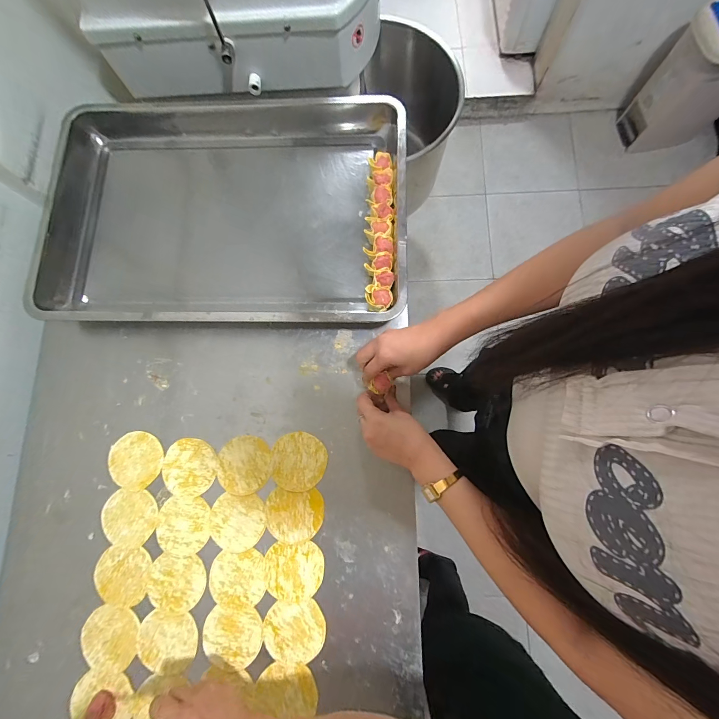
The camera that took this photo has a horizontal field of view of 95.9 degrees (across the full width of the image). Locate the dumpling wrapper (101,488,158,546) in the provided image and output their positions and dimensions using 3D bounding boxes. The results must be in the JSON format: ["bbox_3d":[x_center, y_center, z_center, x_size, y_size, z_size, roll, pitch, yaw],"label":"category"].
[{"bbox_3d":[-0.339,0.232,0.476,0.083,0.004,0.074,3,78,2],"label":"dumpling wrapper"}]

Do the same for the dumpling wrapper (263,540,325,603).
[{"bbox_3d":[-0.092,0.296,0.455,0.082,0.004,0.073,-3,78,1],"label":"dumpling wrapper"}]

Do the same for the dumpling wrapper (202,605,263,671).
[{"bbox_3d":[-0.174,0.379,0.445,0.082,0.007,0.071,2,78,2],"label":"dumpling wrapper"}]

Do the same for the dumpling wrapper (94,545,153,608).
[{"bbox_3d":[-0.340,0.309,0.463,0.077,0.004,0.075,6,78,3],"label":"dumpling wrapper"}]

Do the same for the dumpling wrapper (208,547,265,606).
[{"bbox_3d":[-0.174,0.307,0.456,0.076,0.004,0.069,-5,78,1],"label":"dumpling wrapper"}]

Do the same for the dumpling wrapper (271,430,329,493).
[{"bbox_3d":[-0.091,0.151,0.480,0.080,0.004,0.081,0,78,1],"label":"dumpling wrapper"}]

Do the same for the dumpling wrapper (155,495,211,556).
[{"bbox_3d":[-0.257,0.241,0.470,0.076,0.004,0.077,2,78,2],"label":"dumpling wrapper"}]

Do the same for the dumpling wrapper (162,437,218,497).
[{"bbox_3d":[-0.255,0.162,0.485,0.081,0.004,0.080,0,78,1],"label":"dumpling wrapper"}]

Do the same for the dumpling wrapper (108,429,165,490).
[{"bbox_3d":[-0.339,0.153,0.492,0.081,0.004,0.080,0,78,1],"label":"dumpling wrapper"}]

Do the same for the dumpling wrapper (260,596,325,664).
[{"bbox_3d":[-0.089,0.370,0.440,0.083,0.004,0.074,-4,78,1],"label":"dumpling wrapper"}]

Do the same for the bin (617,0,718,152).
[{"bbox_3d":[1.212,-0.987,1.175,0.307,0.447,0.192,-7,79,2],"label":"bin"}]

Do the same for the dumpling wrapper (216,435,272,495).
[{"bbox_3d":[-0.172,0.157,0.482,0.078,0.004,0.081,3,78,2],"label":"dumpling wrapper"}]

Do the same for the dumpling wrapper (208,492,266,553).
[{"bbox_3d":[-0.177,0.234,0.467,0.079,0.004,0.075,2,78,2],"label":"dumpling wrapper"}]

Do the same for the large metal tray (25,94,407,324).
[{"bbox_3d":[-0.221,-0.246,0.546,0.585,0.060,0.393,1,78,2],"label":"large metal tray"}]

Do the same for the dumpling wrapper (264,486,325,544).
[{"bbox_3d":[-0.094,0.224,0.466,0.084,0.004,0.071,1,78,2],"label":"dumpling wrapper"}]

